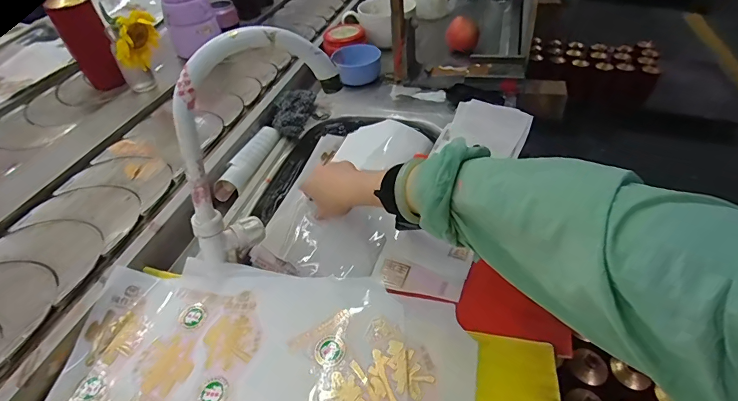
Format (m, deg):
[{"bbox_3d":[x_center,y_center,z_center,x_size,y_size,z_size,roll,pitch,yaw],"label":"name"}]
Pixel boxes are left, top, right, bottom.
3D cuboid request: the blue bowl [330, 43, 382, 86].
[{"bbox_3d":[-0.027,-0.307,0.864,0.106,0.053,0.086,-12,47,-8],"label":"blue bowl"}]

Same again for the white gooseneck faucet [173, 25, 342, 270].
[{"bbox_3d":[-0.128,-0.054,0.450,0.210,0.270,0.038,-26,51,-21],"label":"white gooseneck faucet"}]

